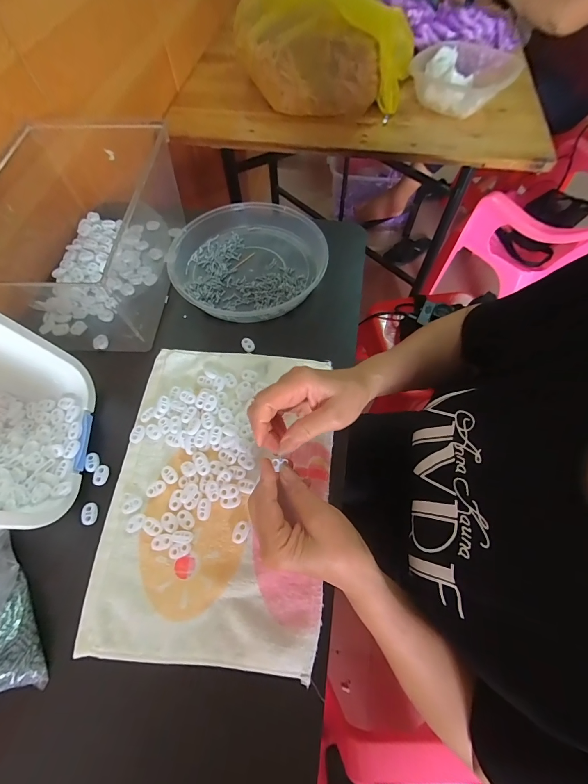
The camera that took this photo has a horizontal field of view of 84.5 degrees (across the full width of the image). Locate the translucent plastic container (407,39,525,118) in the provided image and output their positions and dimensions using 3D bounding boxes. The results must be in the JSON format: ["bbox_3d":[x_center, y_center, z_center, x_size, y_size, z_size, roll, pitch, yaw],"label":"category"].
[{"bbox_3d":[0.396,-0.728,0.747,0.207,0.070,0.291,26,67,13],"label":"translucent plastic container"}]

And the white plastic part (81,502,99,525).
[{"bbox_3d":[-0.223,0.133,0.354,0.014,0.007,0.023,-15,65,-6],"label":"white plastic part"}]

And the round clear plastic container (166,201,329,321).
[{"bbox_3d":[-0.072,-0.207,0.502,0.228,0.047,0.222,0,64,1],"label":"round clear plastic container"}]

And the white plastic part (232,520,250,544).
[{"bbox_3d":[-0.056,0.148,0.341,0.016,0.006,0.022,27,67,13],"label":"white plastic part"}]

